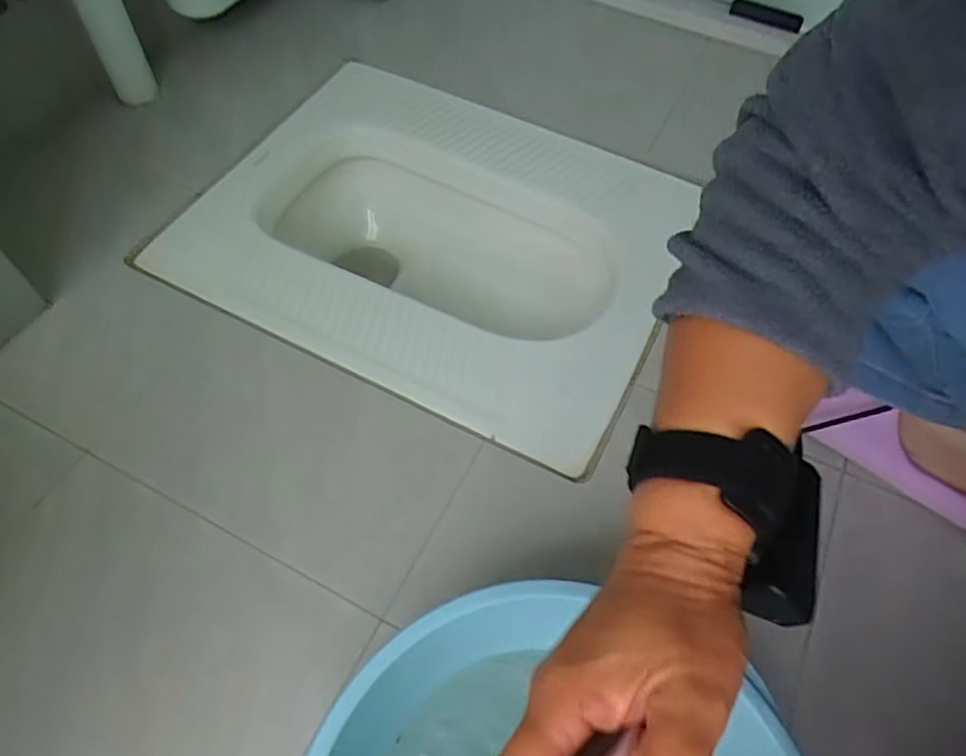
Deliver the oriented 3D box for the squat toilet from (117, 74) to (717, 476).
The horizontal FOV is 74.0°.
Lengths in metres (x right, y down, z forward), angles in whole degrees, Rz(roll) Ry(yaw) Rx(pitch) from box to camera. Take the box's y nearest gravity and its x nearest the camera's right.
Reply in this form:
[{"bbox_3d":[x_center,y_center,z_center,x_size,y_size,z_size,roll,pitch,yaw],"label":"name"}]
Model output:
[{"bbox_3d":[-0.054,-0.130,0.779,0.504,0.176,0.404,24,62,13],"label":"squat toilet"}]

